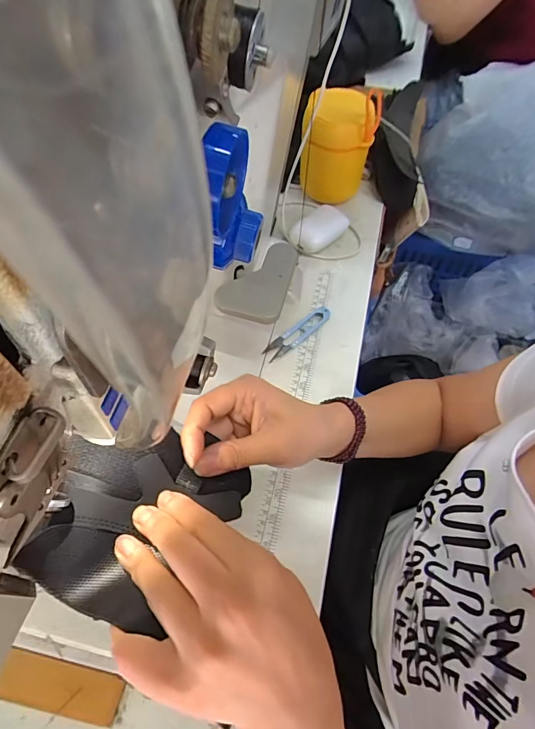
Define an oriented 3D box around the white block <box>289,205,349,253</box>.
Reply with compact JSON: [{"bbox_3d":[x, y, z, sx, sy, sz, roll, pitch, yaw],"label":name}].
[{"bbox_3d":[0.075,-0.193,0.569,0.086,0.029,0.051,-40,69,-21],"label":"white block"}]

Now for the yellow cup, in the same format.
[{"bbox_3d":[0.096,-0.307,0.554,0.096,0.121,0.079,11,62,5],"label":"yellow cup"}]

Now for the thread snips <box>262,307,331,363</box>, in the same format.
[{"bbox_3d":[0.038,-0.040,0.495,0.101,0.011,0.023,-38,68,-20],"label":"thread snips"}]

